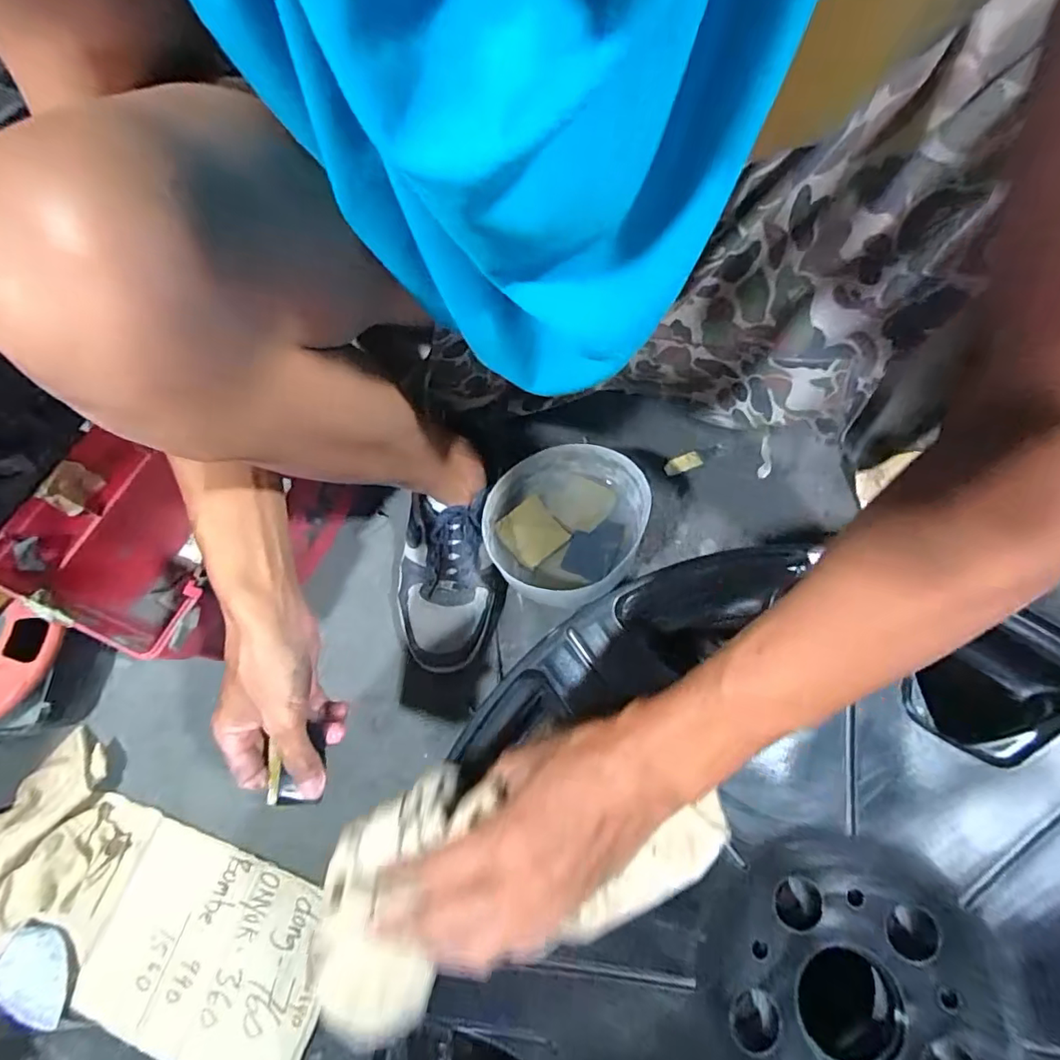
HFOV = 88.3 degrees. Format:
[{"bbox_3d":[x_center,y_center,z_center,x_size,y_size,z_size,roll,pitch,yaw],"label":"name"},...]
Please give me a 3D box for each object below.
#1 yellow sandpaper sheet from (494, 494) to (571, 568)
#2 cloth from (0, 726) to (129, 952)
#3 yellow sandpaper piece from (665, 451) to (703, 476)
[{"bbox_3d":[0.003,0.002,0.588,0.060,0.012,0.065,-40,75,-11],"label":"yellow sandpaper sheet"},{"bbox_3d":[-0.483,0.312,0.522,0.131,0.051,0.199,34,74,13],"label":"cloth"},{"bbox_3d":[0.187,-0.081,0.668,0.047,0.004,0.020,-22,71,-6],"label":"yellow sandpaper piece"}]

